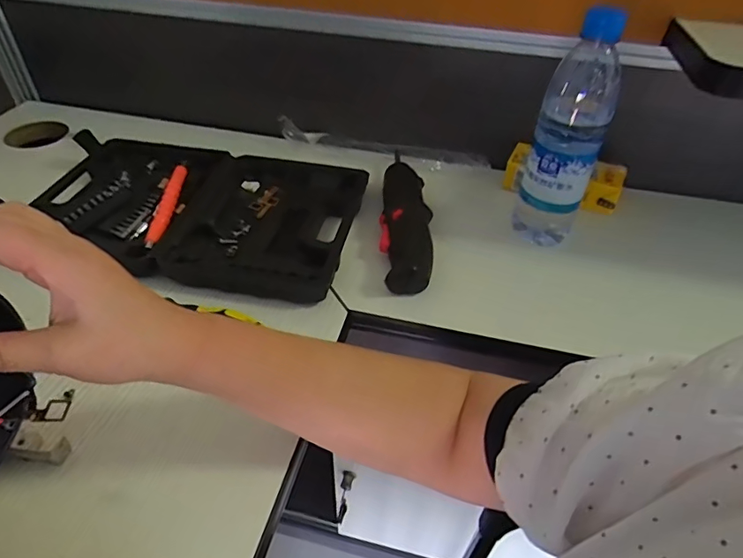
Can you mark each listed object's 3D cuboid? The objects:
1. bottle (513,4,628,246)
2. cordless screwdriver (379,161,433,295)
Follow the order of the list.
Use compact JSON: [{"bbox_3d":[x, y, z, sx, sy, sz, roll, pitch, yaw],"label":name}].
[{"bbox_3d":[0.185,-0.131,0.473,0.067,0.214,0.057,18,45,16],"label":"bottle"},{"bbox_3d":[0.037,-0.064,0.523,0.051,0.036,0.188,5,43,2],"label":"cordless screwdriver"}]

